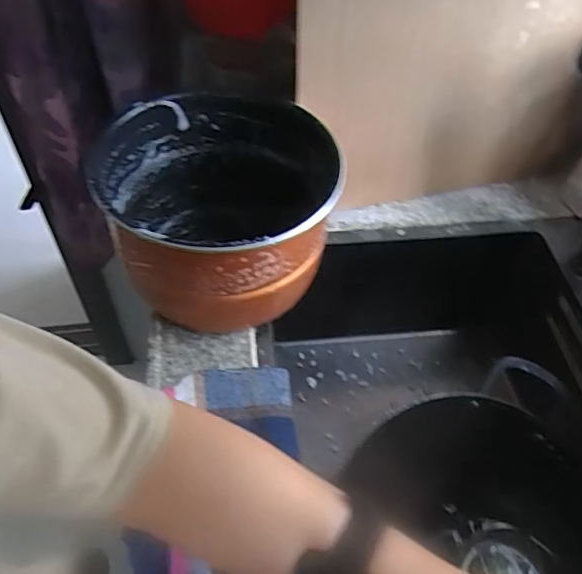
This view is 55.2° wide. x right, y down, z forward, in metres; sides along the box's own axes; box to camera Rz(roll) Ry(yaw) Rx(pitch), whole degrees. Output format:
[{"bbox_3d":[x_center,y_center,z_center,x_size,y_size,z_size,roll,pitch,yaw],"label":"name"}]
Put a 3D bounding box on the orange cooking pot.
[{"bbox_3d":[-0.071,-0.077,0.583,0.222,0.151,0.228,1,52,-1],"label":"orange cooking pot"}]

